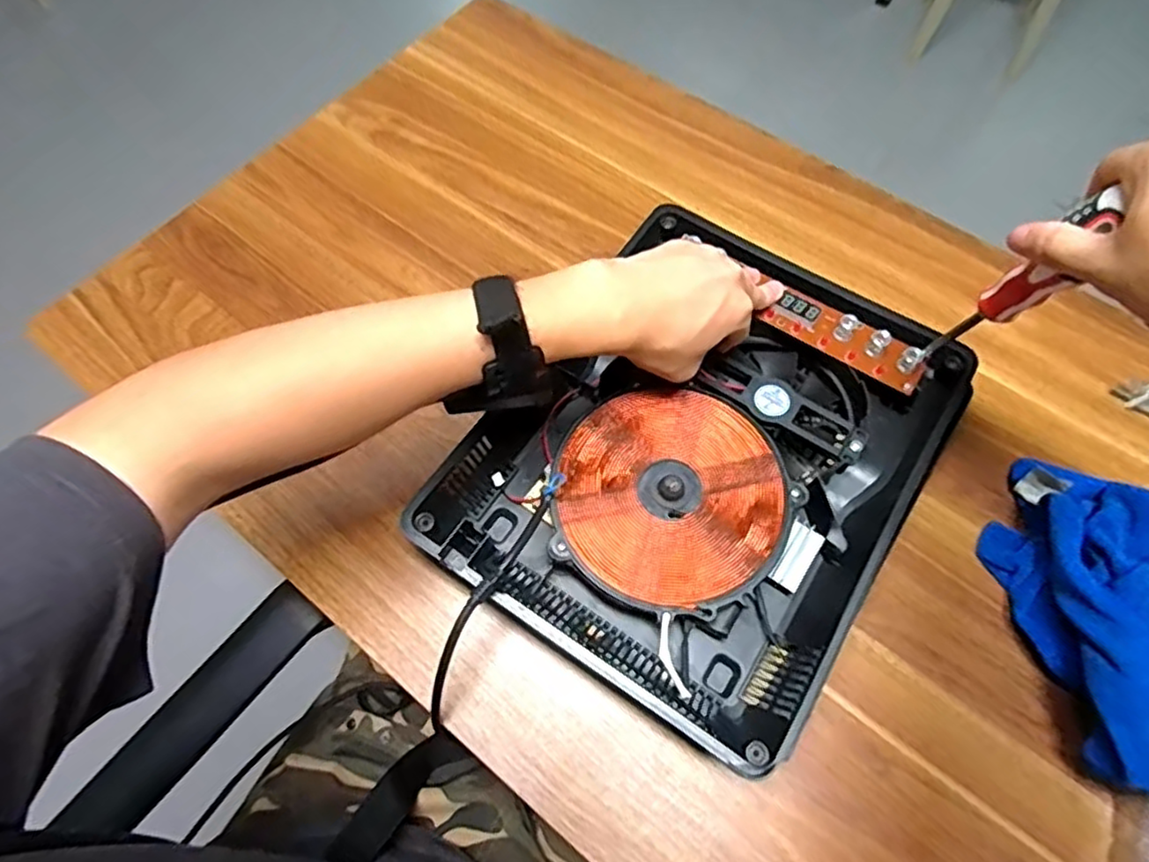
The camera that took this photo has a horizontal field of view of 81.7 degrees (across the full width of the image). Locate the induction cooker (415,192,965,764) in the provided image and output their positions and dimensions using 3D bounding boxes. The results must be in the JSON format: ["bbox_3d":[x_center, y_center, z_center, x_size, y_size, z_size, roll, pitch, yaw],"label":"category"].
[{"bbox_3d":[0.092,0.017,0.479,0.270,0.060,0.336,32,68,15],"label":"induction cooker"}]

